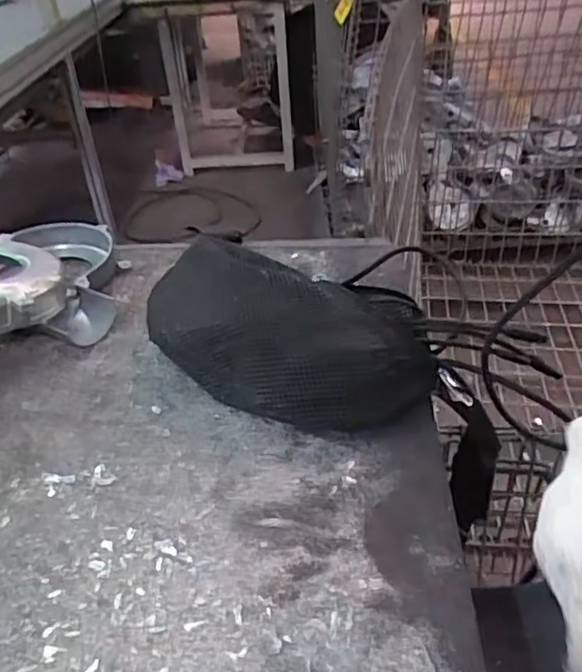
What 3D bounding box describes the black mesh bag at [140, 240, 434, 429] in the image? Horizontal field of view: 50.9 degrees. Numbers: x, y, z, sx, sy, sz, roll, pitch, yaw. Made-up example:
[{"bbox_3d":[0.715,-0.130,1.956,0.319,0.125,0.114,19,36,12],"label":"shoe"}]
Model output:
[{"bbox_3d":[-0.014,-0.011,0.514,0.266,0.078,0.148,20,43,27],"label":"black mesh bag"}]

